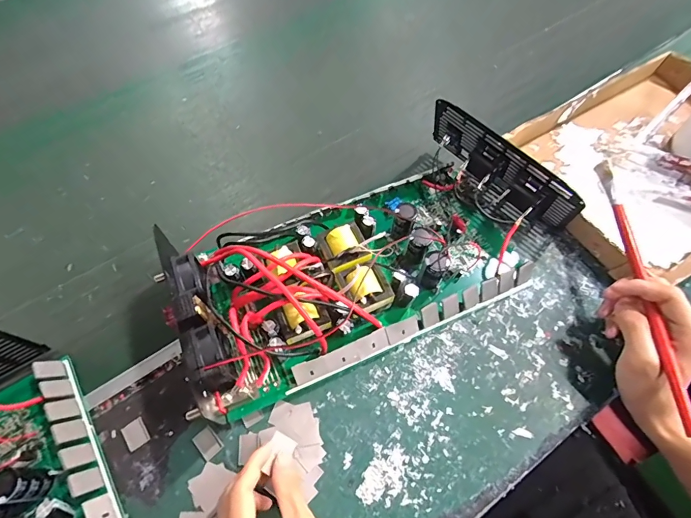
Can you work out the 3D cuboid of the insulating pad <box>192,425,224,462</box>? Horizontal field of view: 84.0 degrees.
[{"bbox_3d":[-0.124,0.165,0.344,0.018,0.004,0.024,-40,69,-18],"label":"insulating pad"}]

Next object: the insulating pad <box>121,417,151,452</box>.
[{"bbox_3d":[-0.191,0.160,0.350,0.020,0.004,0.024,-35,68,-16],"label":"insulating pad"}]

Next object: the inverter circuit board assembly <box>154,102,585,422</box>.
[{"bbox_3d":[0.033,-0.018,0.395,0.409,0.077,0.195,-23,65,-11],"label":"inverter circuit board assembly"}]

